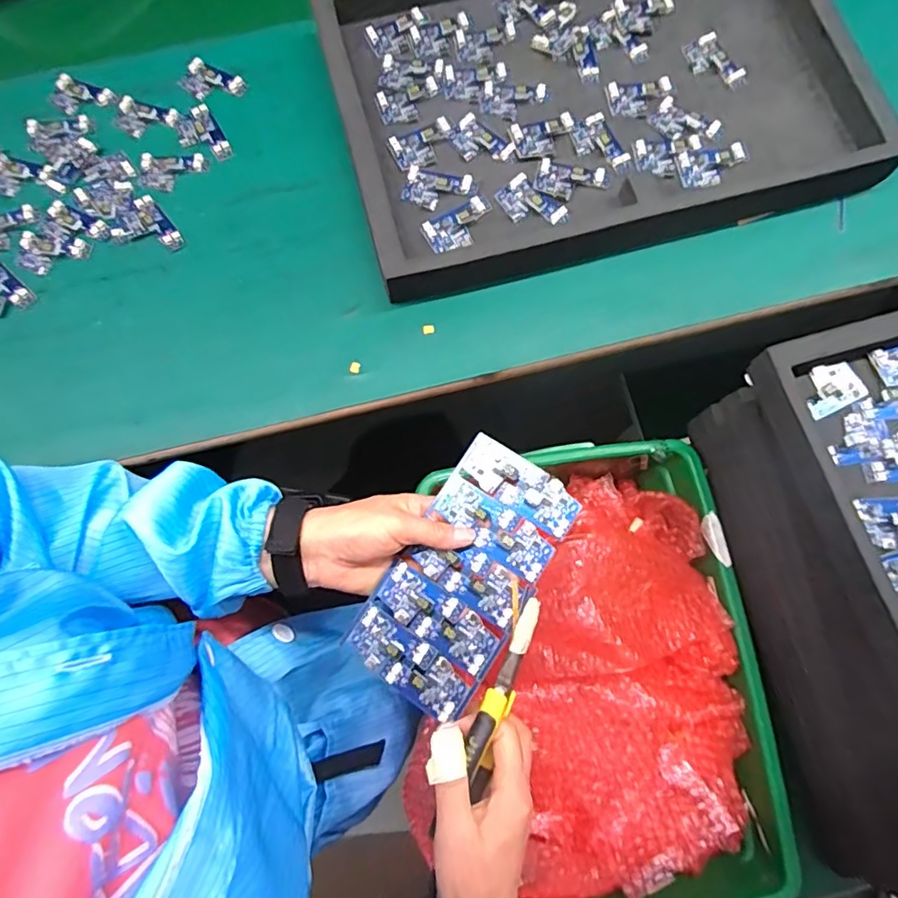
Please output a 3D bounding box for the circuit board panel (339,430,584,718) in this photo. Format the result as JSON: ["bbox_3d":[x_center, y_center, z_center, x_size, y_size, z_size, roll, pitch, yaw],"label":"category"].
[{"bbox_3d":[0.013,0.093,0.407,0.096,0.013,0.187,31,82,8],"label":"circuit board panel"}]

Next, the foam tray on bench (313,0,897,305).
[{"bbox_3d":[0.128,-0.302,0.468,0.423,0.043,0.284,-15,77,-3],"label":"foam tray on bench"}]

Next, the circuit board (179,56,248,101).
[{"bbox_3d":[-0.216,-0.330,0.496,0.050,0.011,0.039,28,78,7],"label":"circuit board"}]

